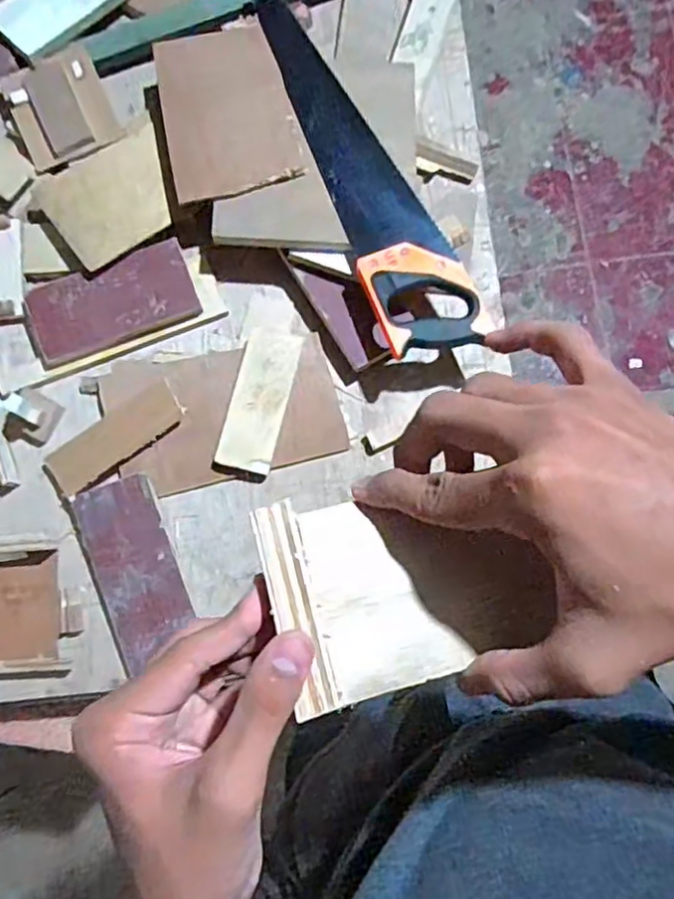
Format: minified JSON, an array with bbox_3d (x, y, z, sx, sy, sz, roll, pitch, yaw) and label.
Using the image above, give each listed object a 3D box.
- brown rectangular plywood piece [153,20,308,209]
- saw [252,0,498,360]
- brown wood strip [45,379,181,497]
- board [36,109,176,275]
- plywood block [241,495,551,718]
[{"bbox_3d":[-0.130,-0.401,0.753,0.147,0.010,0.232,-12,73,-7],"label":"brown rectangular plywood piece"},{"bbox_3d":[0.034,-0.342,0.743,0.114,0.024,0.499,-19,81,-2],"label":"saw"},{"bbox_3d":[-0.257,-0.016,0.739,0.162,0.006,0.054,-37,82,-4],"label":"brown wood strip"},{"bbox_3d":[-0.272,-0.315,0.778,0.158,0.017,0.149,-35,82,-4],"label":"board"},{"bbox_3d":[0.029,0.054,0.268,0.111,0.013,0.082,-15,79,-3],"label":"plywood block"}]

